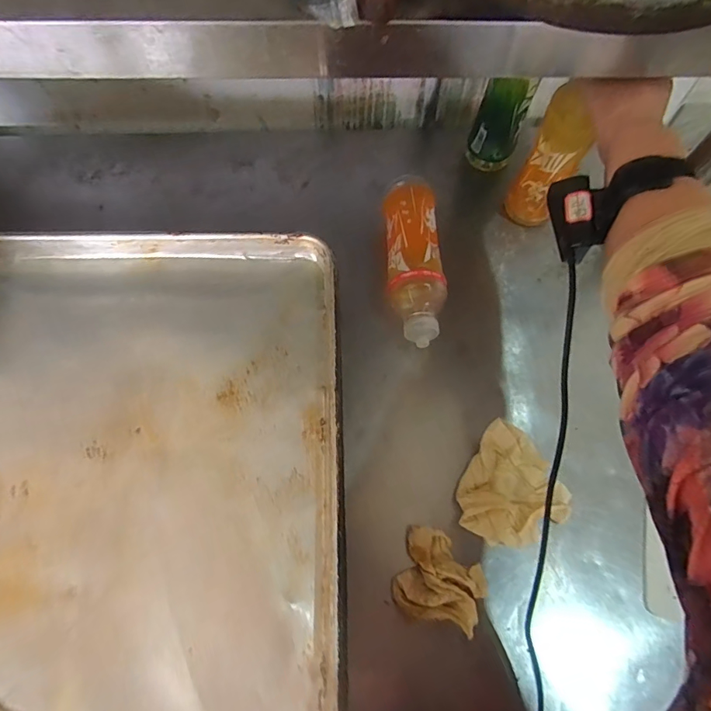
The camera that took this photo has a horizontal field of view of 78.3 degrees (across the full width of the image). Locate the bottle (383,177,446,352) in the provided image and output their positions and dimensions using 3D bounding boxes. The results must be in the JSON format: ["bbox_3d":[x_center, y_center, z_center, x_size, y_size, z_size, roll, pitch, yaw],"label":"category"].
[{"bbox_3d":[0.071,-0.119,0.542,0.066,0.062,0.224,-1,66,-2],"label":"bottle"}]

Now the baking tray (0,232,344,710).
[{"bbox_3d":[-0.215,0.154,0.350,0.402,0.036,0.591,0,66,-2],"label":"baking tray"}]

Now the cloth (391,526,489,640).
[{"bbox_3d":[0.083,0.215,0.422,0.082,0.025,0.077,19,67,7],"label":"cloth"}]

